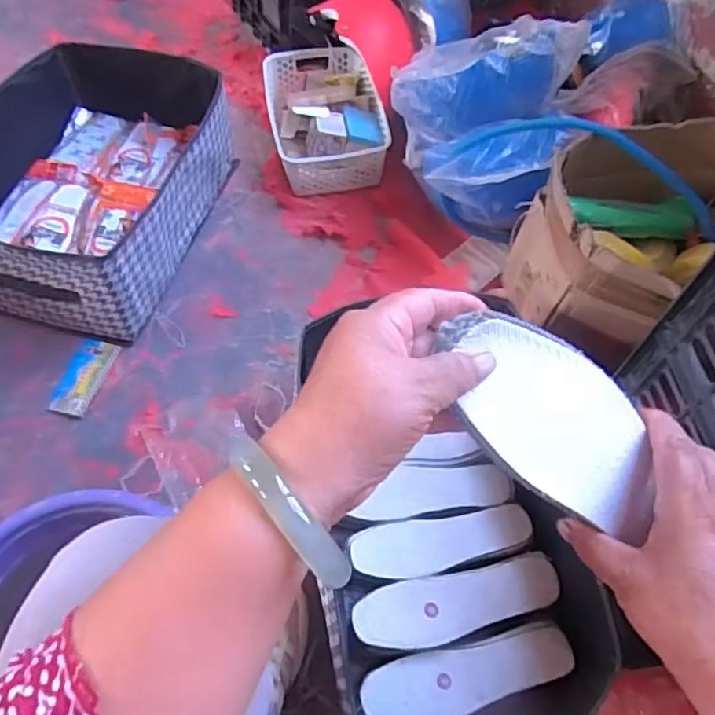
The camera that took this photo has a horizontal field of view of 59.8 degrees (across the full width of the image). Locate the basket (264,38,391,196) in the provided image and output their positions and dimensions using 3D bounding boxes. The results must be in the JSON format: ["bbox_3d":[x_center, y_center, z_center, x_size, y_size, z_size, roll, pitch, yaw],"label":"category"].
[{"bbox_3d":[-0.062,-0.443,1.143,0.200,0.105,0.314,-5,59,-6],"label":"basket"}]

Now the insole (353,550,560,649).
[{"bbox_3d":[0.110,0.272,0.691,0.228,0.020,0.071,-10,60,-9],"label":"insole"}]

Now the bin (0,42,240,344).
[{"bbox_3d":[-0.409,-0.276,0.981,0.326,0.186,0.448,13,60,6],"label":"bin"}]

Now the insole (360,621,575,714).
[{"bbox_3d":[0.118,0.341,0.663,0.227,0.016,0.068,-10,60,-9],"label":"insole"}]

